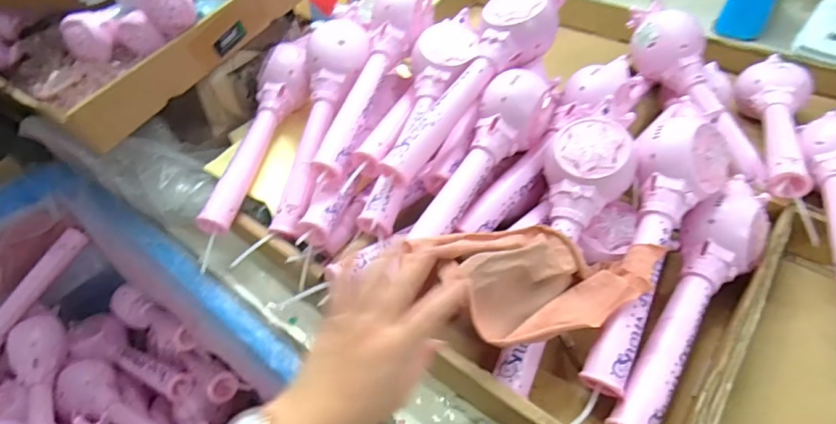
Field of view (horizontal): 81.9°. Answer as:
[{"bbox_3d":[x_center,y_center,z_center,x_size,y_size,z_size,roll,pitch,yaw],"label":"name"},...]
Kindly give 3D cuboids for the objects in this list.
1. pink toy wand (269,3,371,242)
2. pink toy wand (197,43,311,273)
[{"bbox_3d":[-0.116,-0.120,0.573,0.070,0.045,0.307,8,73,14],"label":"pink toy wand"},{"bbox_3d":[-0.199,-0.080,0.589,0.056,0.048,0.320,7,63,14],"label":"pink toy wand"}]

